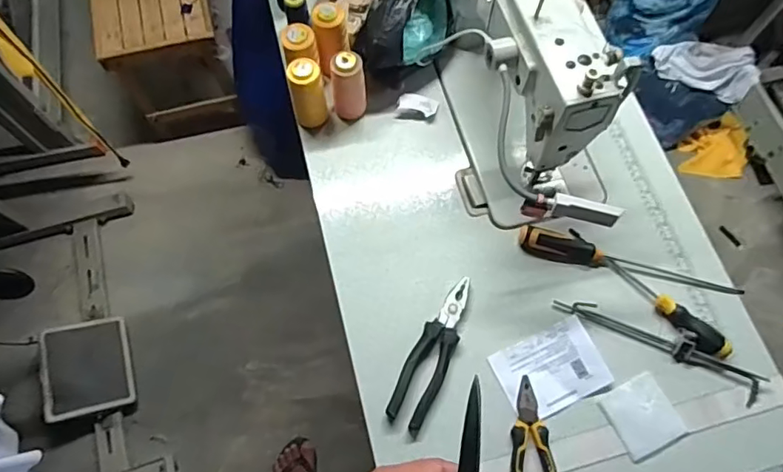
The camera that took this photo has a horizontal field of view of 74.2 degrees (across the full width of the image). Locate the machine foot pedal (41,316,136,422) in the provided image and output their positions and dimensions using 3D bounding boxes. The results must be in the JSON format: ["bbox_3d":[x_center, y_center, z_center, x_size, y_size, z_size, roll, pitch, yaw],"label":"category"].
[{"bbox_3d":[-0.747,0.330,1.281,0.195,0.029,0.234,-7,74,-31],"label":"machine foot pedal"}]

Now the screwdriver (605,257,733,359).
[{"bbox_3d":[0.366,0.093,0.685,0.182,0.023,0.032,43,75,14],"label":"screwdriver"}]

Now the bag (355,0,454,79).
[{"bbox_3d":[0.027,-0.348,0.801,0.126,0.138,0.234,9,69,3],"label":"bag"}]

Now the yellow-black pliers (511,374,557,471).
[{"bbox_3d":[0.172,0.256,0.630,0.051,0.020,0.156,4,70,2],"label":"yellow-black pliers"}]

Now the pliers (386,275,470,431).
[{"bbox_3d":[0.057,0.147,0.672,0.051,0.021,0.200,25,72,9],"label":"pliers"}]

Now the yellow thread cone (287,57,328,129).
[{"bbox_3d":[-0.118,-0.202,0.746,0.044,0.103,0.045,0,68,-1],"label":"yellow thread cone"}]

